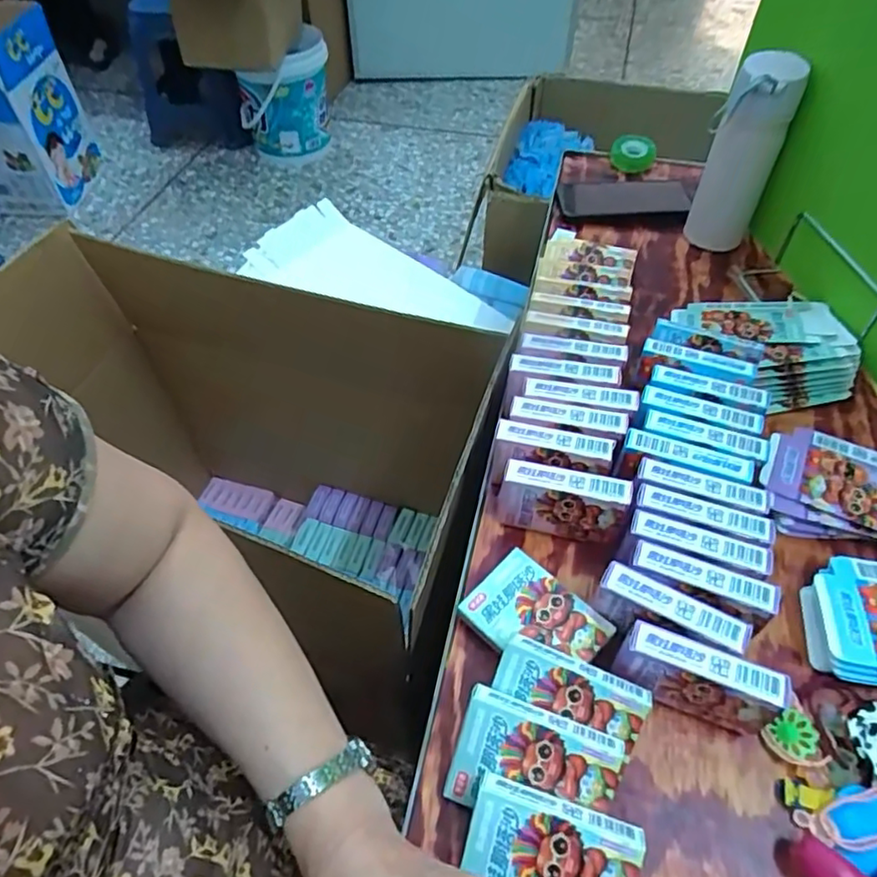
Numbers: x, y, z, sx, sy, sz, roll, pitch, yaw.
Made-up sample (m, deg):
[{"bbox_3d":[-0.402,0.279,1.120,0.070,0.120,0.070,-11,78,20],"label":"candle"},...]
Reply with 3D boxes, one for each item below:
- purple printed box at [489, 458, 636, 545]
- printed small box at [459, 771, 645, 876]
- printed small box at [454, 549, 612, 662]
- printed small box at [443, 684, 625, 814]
[{"bbox_3d":[0.094,0.050,0.480,0.094,0.069,0.026,14,53,11],"label":"purple printed box"},{"bbox_3d":[0.060,0.237,0.341,0.090,0.017,0.067,14,87,13],"label":"printed small box"},{"bbox_3d":[0.069,0.133,0.444,0.090,0.026,0.066,38,61,26],"label":"printed small box"},{"bbox_3d":[0.056,0.196,0.370,0.091,0.020,0.064,15,90,15],"label":"printed small box"}]

